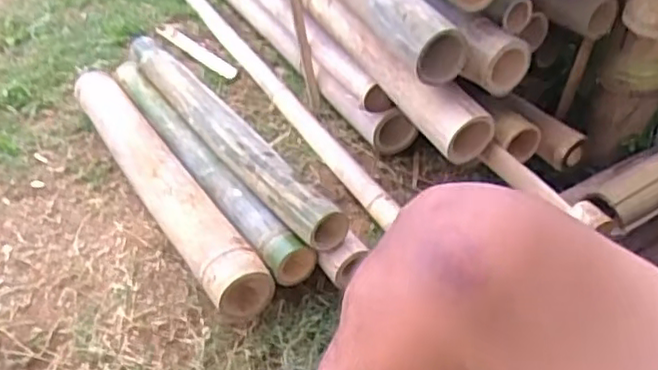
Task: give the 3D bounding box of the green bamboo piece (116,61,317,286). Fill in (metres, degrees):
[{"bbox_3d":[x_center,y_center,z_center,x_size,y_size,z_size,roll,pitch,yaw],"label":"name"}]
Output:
[{"bbox_3d":[-0.219,-0.057,1.037,0.054,0.056,0.642,-27,40,-22],"label":"green bamboo piece"}]

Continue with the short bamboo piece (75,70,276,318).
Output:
[{"bbox_3d":[-0.269,-0.022,1.022,0.077,0.089,0.637,-24,42,-23],"label":"short bamboo piece"}]

